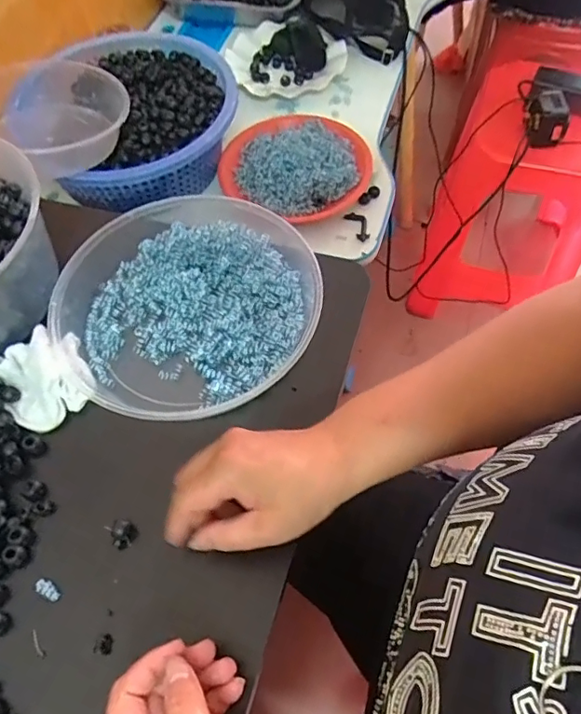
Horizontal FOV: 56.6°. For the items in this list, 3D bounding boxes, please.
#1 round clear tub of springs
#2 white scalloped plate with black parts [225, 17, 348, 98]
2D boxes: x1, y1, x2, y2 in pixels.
[{"bbox_3d":[-0.088,-0.047,0.476,0.229,0.041,0.215,-41,66,-19],"label":"round clear tub of springs"},{"bbox_3d":[-0.010,-0.465,0.822,0.176,0.069,0.182,-1,60,2],"label":"white scalloped plate with black parts"}]

